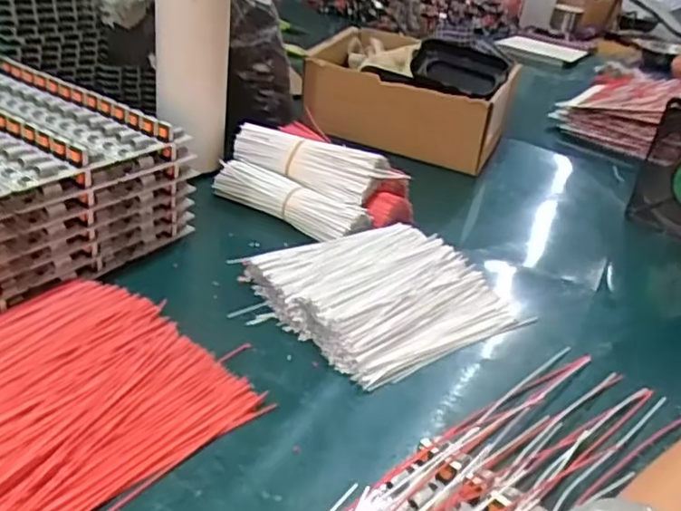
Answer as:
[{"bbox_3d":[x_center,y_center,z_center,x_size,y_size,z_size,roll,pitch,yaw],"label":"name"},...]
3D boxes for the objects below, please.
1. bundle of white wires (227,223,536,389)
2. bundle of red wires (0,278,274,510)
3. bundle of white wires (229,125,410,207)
[{"bbox_3d":[0.027,0.024,0.470,0.169,0.031,0.140,-13,36,-32],"label":"bundle of white wires"},{"bbox_3d":[-0.151,0.068,0.348,0.159,0.029,0.151,24,33,26],"label":"bundle of red wires"},{"bbox_3d":[-0.025,-0.086,0.584,0.158,0.035,0.051,25,33,26],"label":"bundle of white wires"}]

